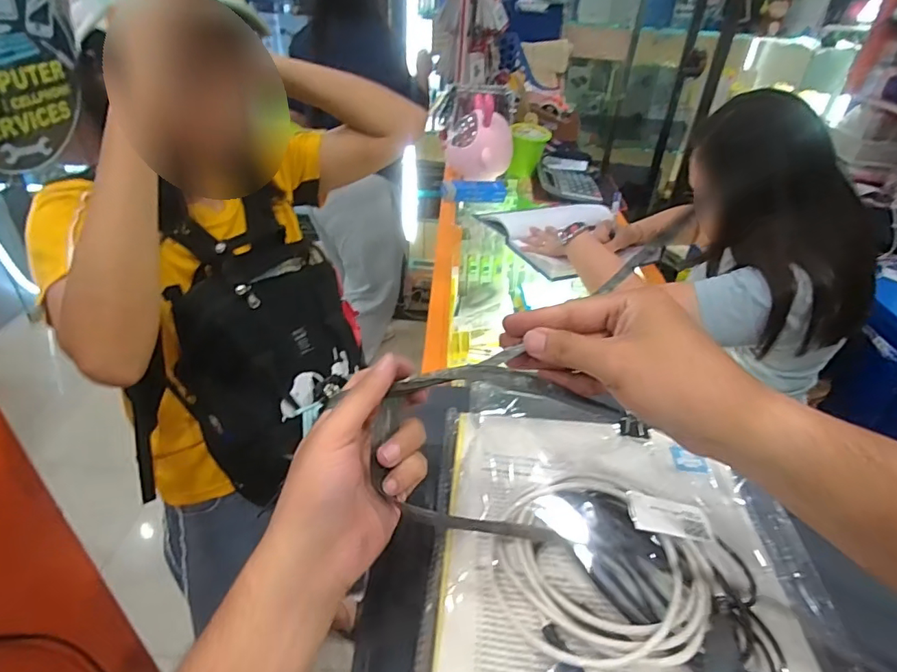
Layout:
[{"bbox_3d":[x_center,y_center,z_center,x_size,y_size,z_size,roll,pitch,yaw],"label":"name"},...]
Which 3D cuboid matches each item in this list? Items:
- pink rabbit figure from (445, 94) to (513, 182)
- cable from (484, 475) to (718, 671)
[{"bbox_3d":[0.085,-0.543,1.422,0.183,0.195,0.157,8,35,5],"label":"pink rabbit figure"},{"bbox_3d":[0.084,0.140,0.317,0.108,0.036,0.137,-18,41,-28],"label":"cable"}]

